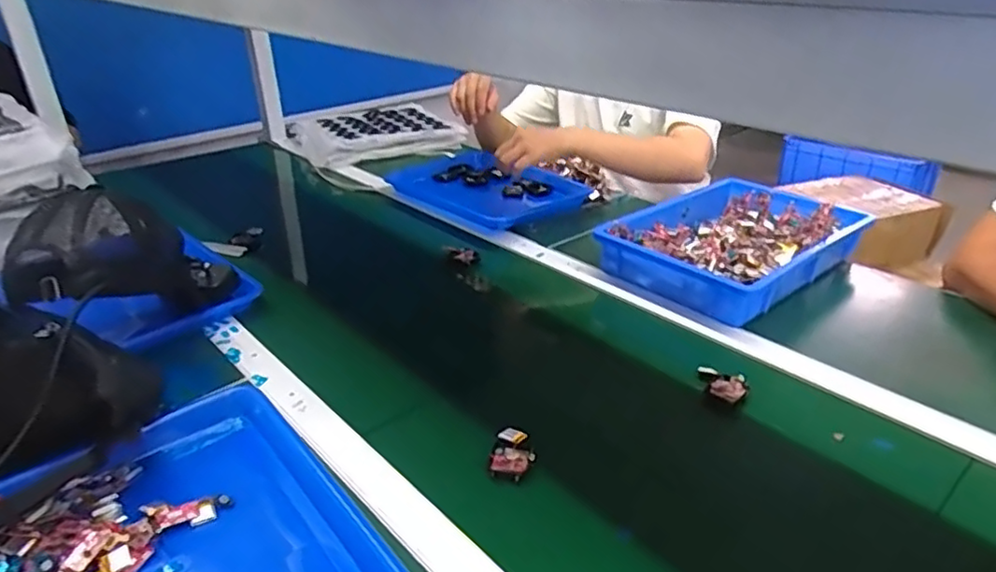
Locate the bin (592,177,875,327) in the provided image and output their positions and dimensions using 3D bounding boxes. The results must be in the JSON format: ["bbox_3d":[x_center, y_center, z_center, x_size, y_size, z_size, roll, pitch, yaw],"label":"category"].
[{"bbox_3d":[0.345,-0.061,0.931,0.362,0.070,0.244,-22,36,-34],"label":"bin"}]

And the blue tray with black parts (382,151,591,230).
[{"bbox_3d":[-0.022,-0.180,1.183,0.252,0.048,0.360,-18,35,-30],"label":"blue tray with black parts"}]

